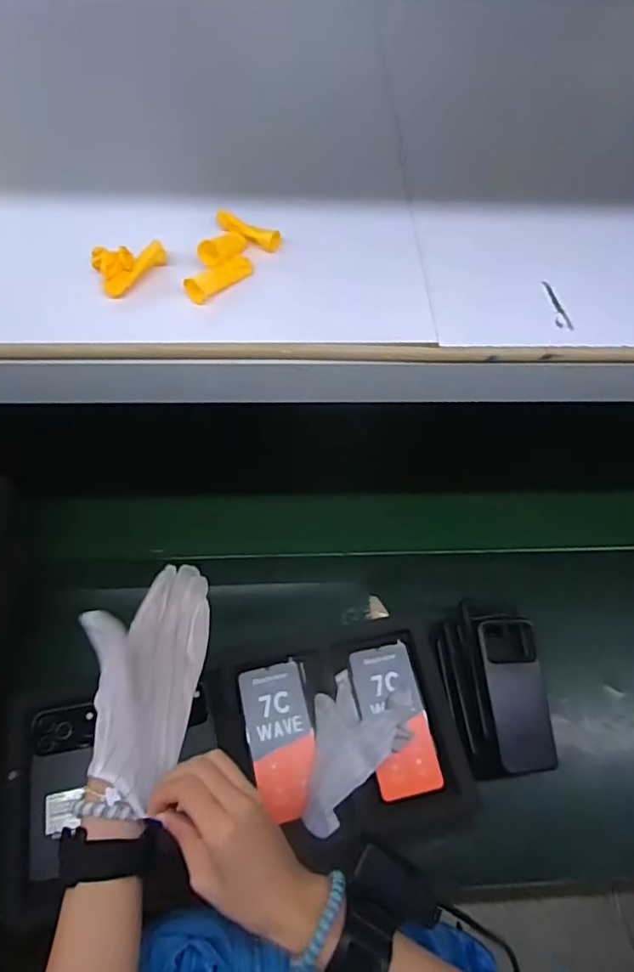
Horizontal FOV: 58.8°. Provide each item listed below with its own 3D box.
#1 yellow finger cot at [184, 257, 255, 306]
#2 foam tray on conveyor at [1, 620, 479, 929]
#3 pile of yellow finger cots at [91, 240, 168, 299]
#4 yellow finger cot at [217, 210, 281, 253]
[{"bbox_3d":[-0.075,-0.164,0.440,0.061,0.012,0.019,-38,70,-22],"label":"yellow finger cot"},{"bbox_3d":[-0.082,0.297,0.608,0.467,0.052,0.223,-11,62,-9],"label":"foam tray on conveyor"},{"bbox_3d":[-0.143,-0.172,0.437,0.055,0.016,0.039,-18,63,-13],"label":"pile of yellow finger cots"},{"bbox_3d":[-0.057,-0.215,0.471,0.060,0.014,0.015,31,63,13],"label":"yellow finger cot"}]

